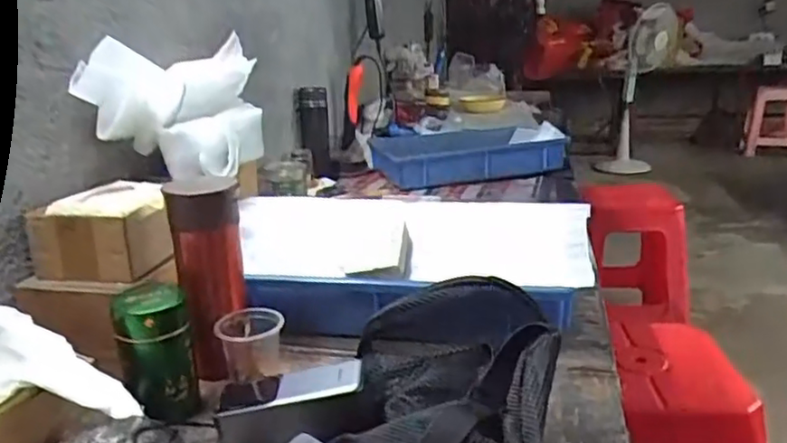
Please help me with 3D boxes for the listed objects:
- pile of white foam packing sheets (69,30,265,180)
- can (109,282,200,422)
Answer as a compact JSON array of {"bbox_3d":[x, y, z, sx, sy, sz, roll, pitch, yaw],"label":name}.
[{"bbox_3d":[-0.281,-0.148,0.836,0.200,0.152,0.178,-5,17,-8],"label":"pile of white foam packing sheets"},{"bbox_3d":[-0.223,0.123,0.598,0.064,0.116,0.060,-2,17,1],"label":"can"}]

